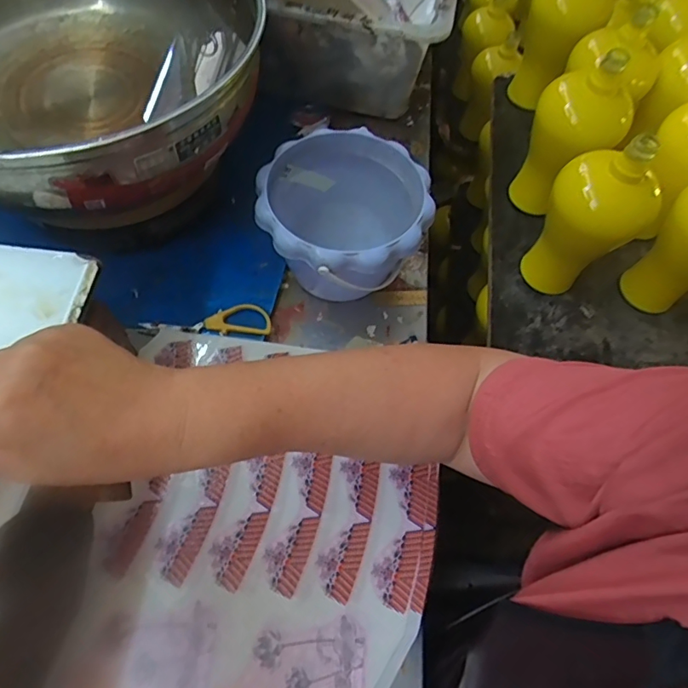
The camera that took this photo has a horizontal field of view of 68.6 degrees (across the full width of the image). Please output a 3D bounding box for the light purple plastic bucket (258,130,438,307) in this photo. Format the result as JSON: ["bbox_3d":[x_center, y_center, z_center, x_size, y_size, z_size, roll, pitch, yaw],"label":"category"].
[{"bbox_3d":[-0.003,-0.110,0.496,0.148,0.118,0.149,3,63,-6],"label":"light purple plastic bucket"}]

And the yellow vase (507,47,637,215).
[{"bbox_3d":[0.270,-0.246,0.609,0.101,0.206,0.096,34,64,10],"label":"yellow vase"}]

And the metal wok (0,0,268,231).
[{"bbox_3d":[-0.235,-0.249,0.442,0.319,0.093,0.315,3,63,-6],"label":"metal wok"}]

